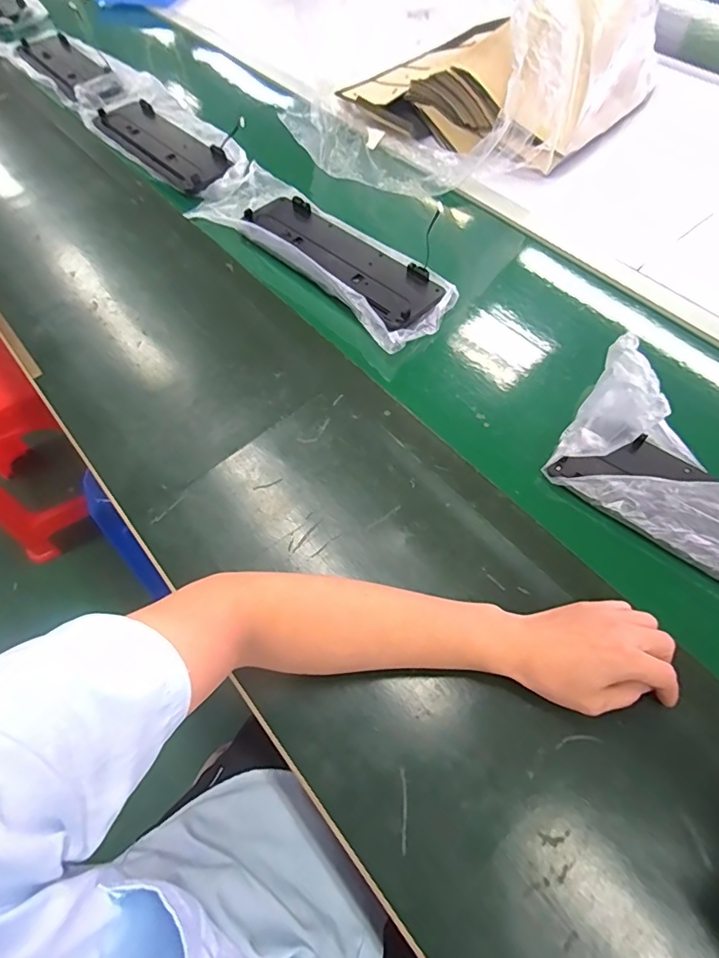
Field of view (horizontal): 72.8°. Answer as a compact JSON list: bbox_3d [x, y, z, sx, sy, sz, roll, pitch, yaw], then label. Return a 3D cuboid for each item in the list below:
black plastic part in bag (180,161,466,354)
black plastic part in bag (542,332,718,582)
[{"bbox_3d":[-0.064,-0.356,0.754,0.459,0.034,0.163,39,67,20],"label":"black plastic part in bag"},{"bbox_3d":[0.402,0.018,0.503,0.379,0.092,0.162,36,66,19],"label":"black plastic part in bag"}]

